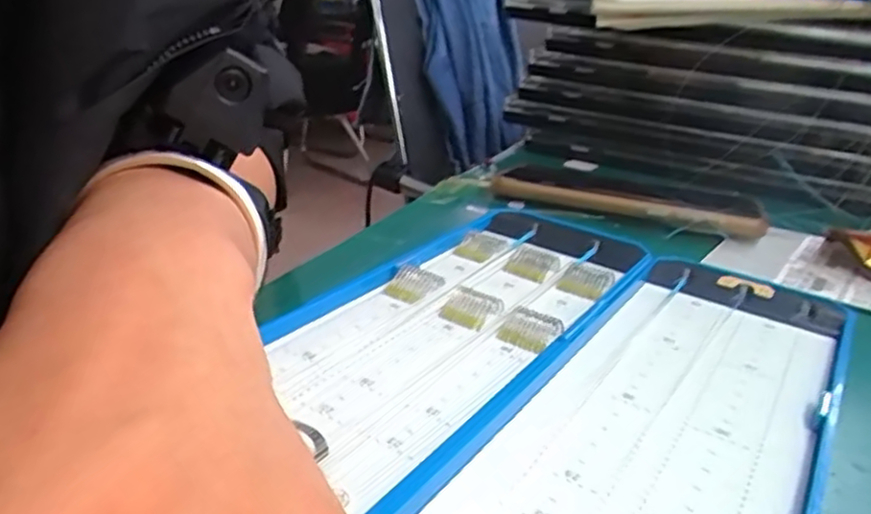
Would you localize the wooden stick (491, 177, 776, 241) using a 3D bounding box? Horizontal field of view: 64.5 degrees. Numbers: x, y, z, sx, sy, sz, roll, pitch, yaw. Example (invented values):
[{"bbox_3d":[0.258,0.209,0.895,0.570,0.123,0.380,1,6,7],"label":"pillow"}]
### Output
[{"bbox_3d":[0.111,-0.030,0.424,0.166,0.016,0.013,14,24,23],"label":"wooden stick"}]

